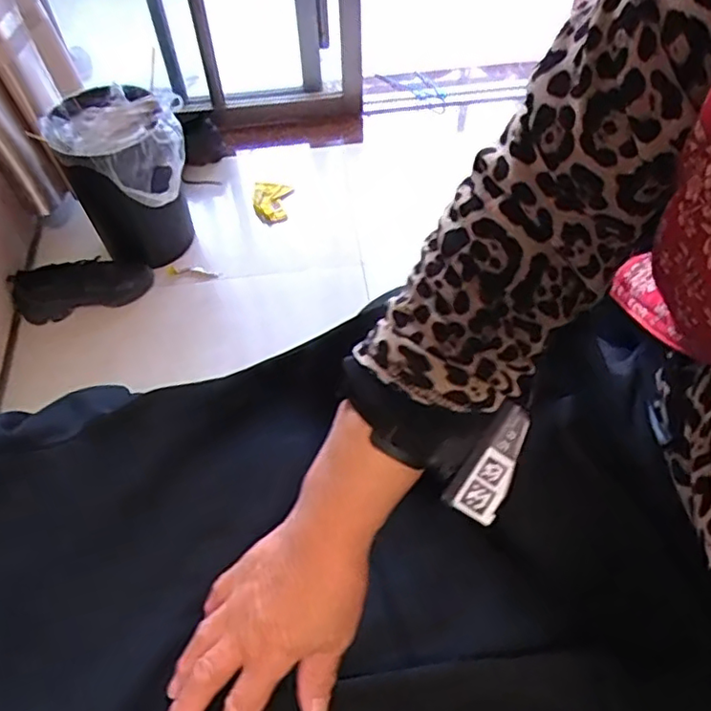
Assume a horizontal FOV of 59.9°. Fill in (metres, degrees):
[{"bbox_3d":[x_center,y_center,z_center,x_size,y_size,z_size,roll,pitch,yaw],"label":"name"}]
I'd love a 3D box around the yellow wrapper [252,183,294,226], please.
[{"bbox_3d":[-0.190,-0.350,1.414,0.091,0.049,0.119,-2,54,0],"label":"yellow wrapper"}]

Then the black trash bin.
[{"bbox_3d":[-0.429,-0.341,1.210,0.219,0.302,0.216,-1,54,1],"label":"black trash bin"}]

